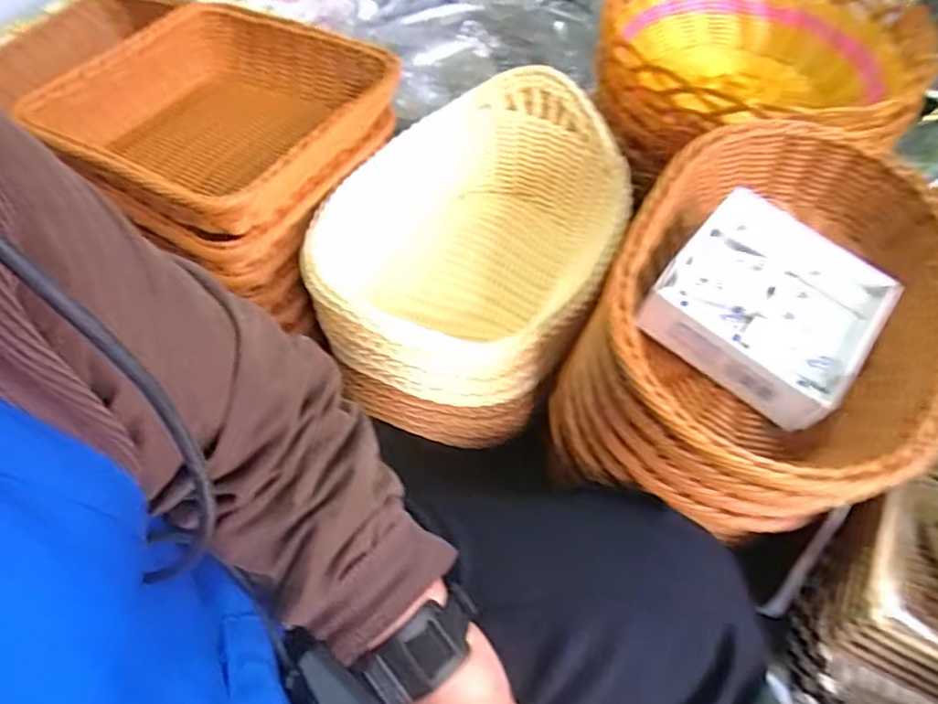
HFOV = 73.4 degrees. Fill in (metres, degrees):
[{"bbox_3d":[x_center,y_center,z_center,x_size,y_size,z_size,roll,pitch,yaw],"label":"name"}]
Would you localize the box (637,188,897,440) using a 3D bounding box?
[{"bbox_3d":[0.190,-0.031,0.396,0.121,0.038,0.122,35,65,22],"label":"box"}]

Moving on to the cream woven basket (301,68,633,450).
[{"bbox_3d":[0.003,-0.096,0.540,0.229,0.121,0.316,23,61,17],"label":"cream woven basket"}]

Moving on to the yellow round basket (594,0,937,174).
[{"bbox_3d":[0.267,-0.275,0.585,0.274,0.097,0.298,-1,57,2],"label":"yellow round basket"}]

